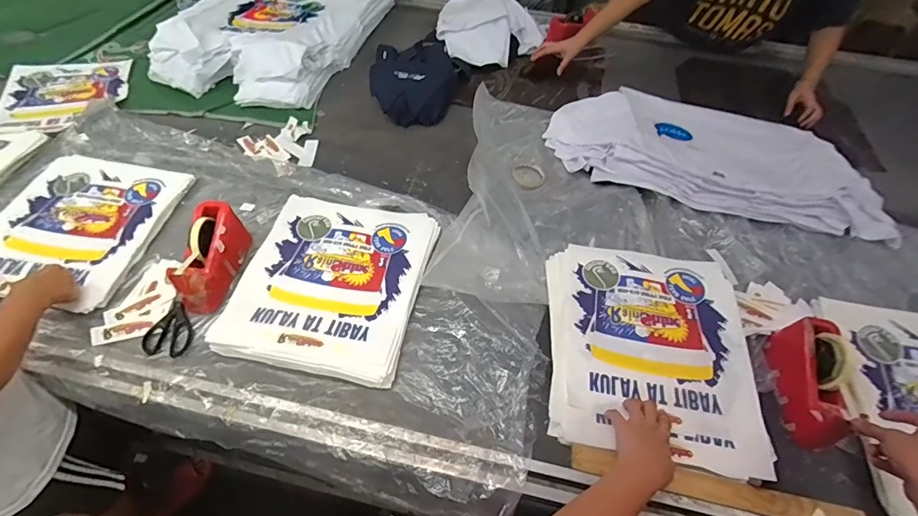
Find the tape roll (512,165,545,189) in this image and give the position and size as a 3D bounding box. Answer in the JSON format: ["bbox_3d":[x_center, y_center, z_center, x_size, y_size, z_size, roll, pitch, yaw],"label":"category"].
[{"bbox_3d":[0.177,-0.209,1.083,0.083,0.020,0.083,1,54,-2],"label":"tape roll"}]

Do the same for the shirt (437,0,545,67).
[{"bbox_3d":[0.112,-0.800,1.490,0.364,0.105,0.375,4,54,0],"label":"shirt"}]

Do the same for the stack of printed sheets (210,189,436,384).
[{"bbox_3d":[-0.246,0.033,0.853,0.345,0.032,0.402,12,54,6],"label":"stack of printed sheets"}]

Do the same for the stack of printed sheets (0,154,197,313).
[{"bbox_3d":[-0.814,-0.079,0.913,0.341,0.021,0.375,9,54,4],"label":"stack of printed sheets"}]

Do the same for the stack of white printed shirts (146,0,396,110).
[{"bbox_3d":[-0.599,-0.772,1.412,0.575,0.108,0.757,11,54,5],"label":"stack of white printed shirts"}]

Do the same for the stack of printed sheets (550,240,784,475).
[{"bbox_3d":[0.347,0.154,0.780,0.351,0.039,0.401,8,51,2],"label":"stack of printed sheets"}]

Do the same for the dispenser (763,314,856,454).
[{"bbox_3d":[0.592,0.202,0.711,0.056,0.116,0.196,9,51,3],"label":"dispenser"}]

